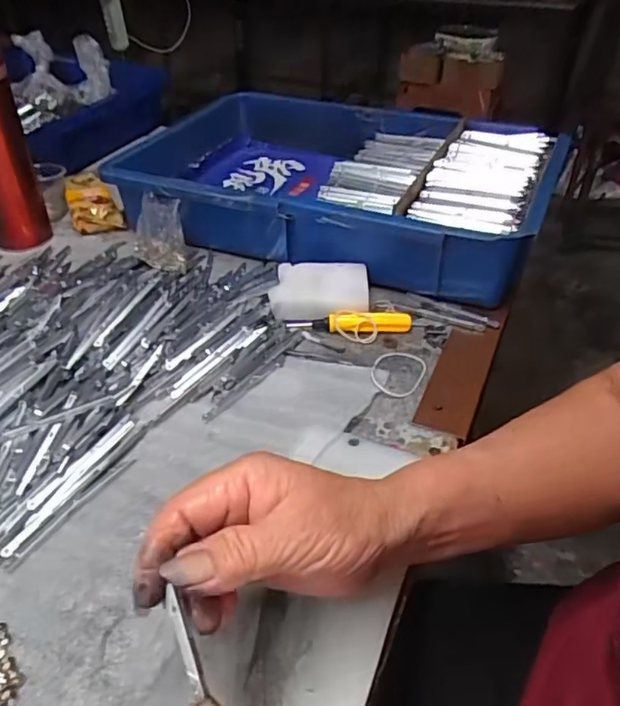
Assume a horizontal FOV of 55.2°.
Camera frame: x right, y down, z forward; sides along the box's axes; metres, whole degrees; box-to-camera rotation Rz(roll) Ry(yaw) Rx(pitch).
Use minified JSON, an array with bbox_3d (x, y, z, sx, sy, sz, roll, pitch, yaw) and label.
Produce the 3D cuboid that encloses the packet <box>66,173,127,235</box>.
[{"bbox_3d":[-0.248,-0.172,0.680,0.055,0.037,0.097,-14,41,-18],"label":"packet"}]

